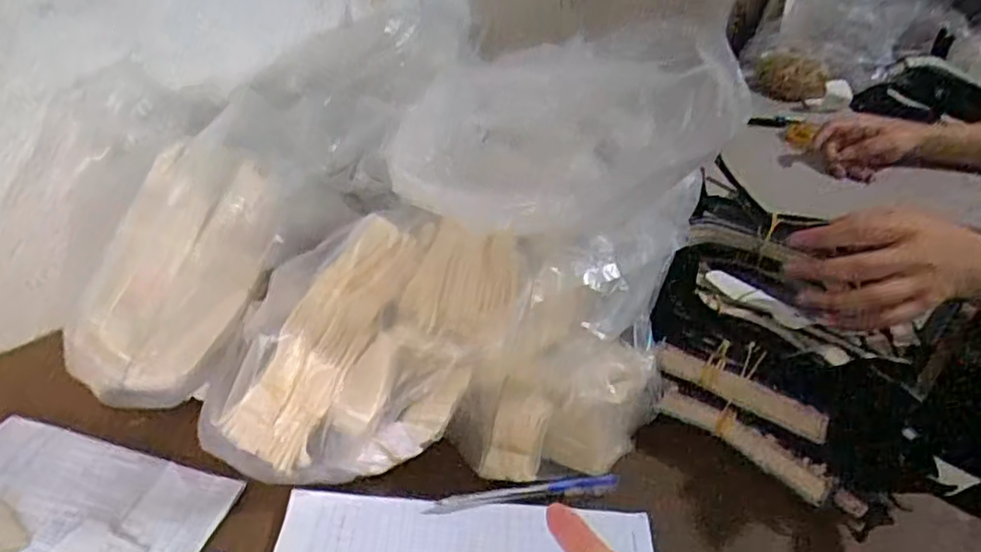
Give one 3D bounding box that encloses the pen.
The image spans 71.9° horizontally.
[{"bbox_3d":[0.025,0.158,0.494,0.143,0.012,0.010,-6,36,-12],"label":"pen"}]

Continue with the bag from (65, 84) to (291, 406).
[{"bbox_3d":[-0.217,-0.029,0.511,0.101,0.081,0.254,13,71,15],"label":"bag"}]

